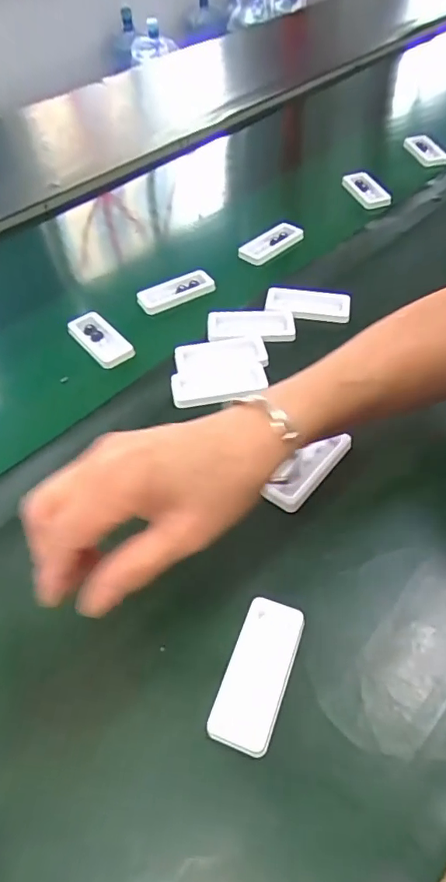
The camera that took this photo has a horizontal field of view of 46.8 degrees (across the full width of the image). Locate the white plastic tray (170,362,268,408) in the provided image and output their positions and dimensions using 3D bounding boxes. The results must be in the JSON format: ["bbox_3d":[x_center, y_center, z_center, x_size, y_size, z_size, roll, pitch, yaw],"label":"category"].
[{"bbox_3d":[-0.004,-0.054,0.481,0.087,0.009,0.039,-9,51,-4],"label":"white plastic tray"}]

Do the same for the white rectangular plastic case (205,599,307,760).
[{"bbox_3d":[0.022,0.142,0.320,0.037,0.007,0.089,15,53,16],"label":"white rectangular plastic case"}]

